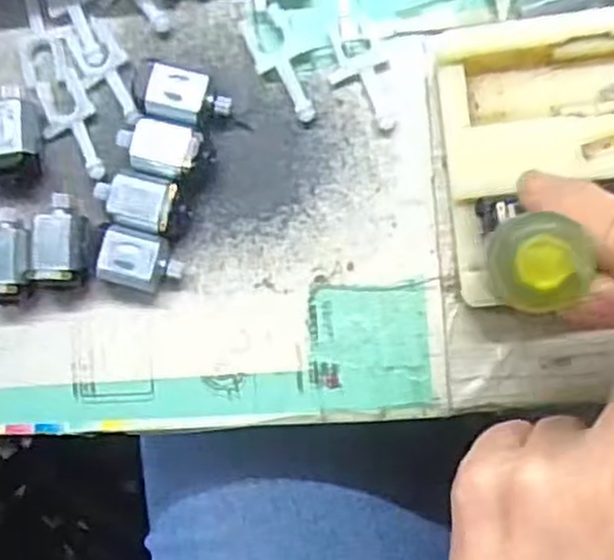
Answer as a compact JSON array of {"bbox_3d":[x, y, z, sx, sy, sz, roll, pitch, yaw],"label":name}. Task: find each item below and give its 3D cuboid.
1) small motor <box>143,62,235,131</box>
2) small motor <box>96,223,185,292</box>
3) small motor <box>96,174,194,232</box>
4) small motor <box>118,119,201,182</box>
[{"bbox_3d":[-0.041,-0.062,0.275,0.027,0.017,0.019,17,89,8],"label":"small motor"},{"bbox_3d":[-0.057,-0.006,0.275,0.026,0.016,0.020,15,89,8],"label":"small motor"},{"bbox_3d":[-0.058,-0.026,0.276,0.032,0.015,0.017,12,89,8],"label":"small motor"},{"bbox_3d":[-0.051,-0.045,0.275,0.030,0.015,0.018,17,89,8],"label":"small motor"}]

